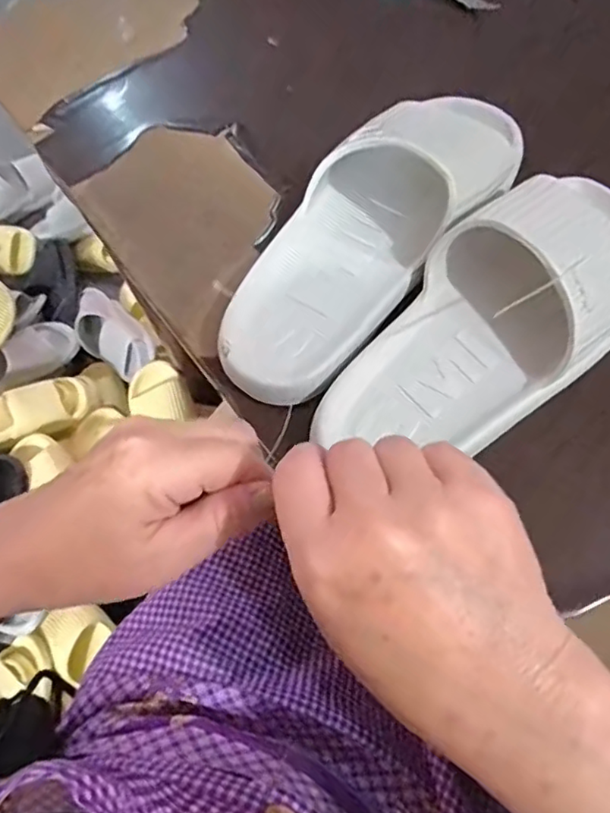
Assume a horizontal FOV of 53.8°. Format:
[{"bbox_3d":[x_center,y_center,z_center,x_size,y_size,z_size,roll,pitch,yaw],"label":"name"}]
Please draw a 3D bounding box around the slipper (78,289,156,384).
[{"bbox_3d":[-0.384,-0.147,1.168,0.104,0.087,0.255,-43,51,-13],"label":"slipper"}]

